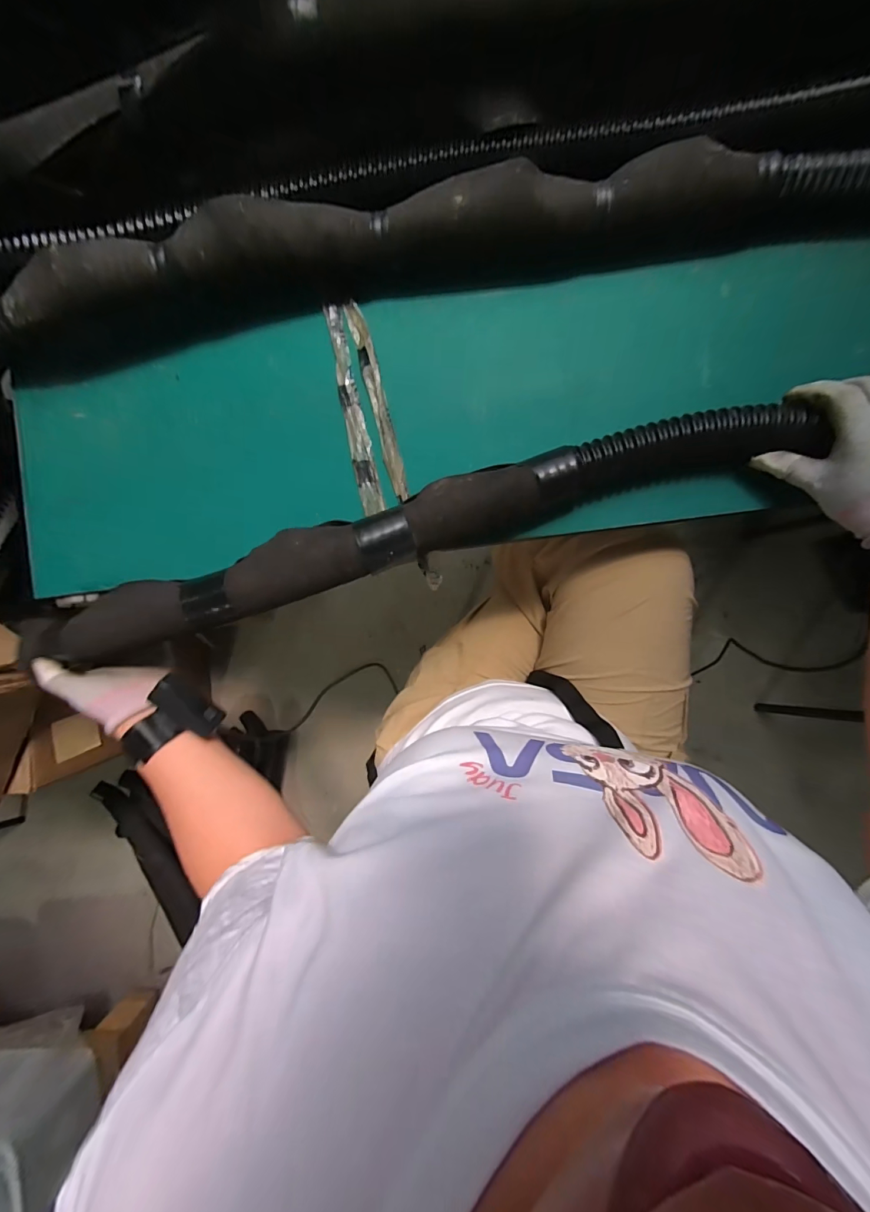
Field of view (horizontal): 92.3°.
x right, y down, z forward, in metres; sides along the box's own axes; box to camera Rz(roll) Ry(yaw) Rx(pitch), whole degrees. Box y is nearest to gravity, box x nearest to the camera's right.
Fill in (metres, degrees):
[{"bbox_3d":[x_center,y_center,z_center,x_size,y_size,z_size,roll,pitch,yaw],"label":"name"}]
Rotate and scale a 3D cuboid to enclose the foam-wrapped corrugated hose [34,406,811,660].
[{"bbox_3d":[-0.014,-0.061,0.380,0.706,0.056,0.073,-17,88,0],"label":"foam-wrapped corrugated hose"}]

